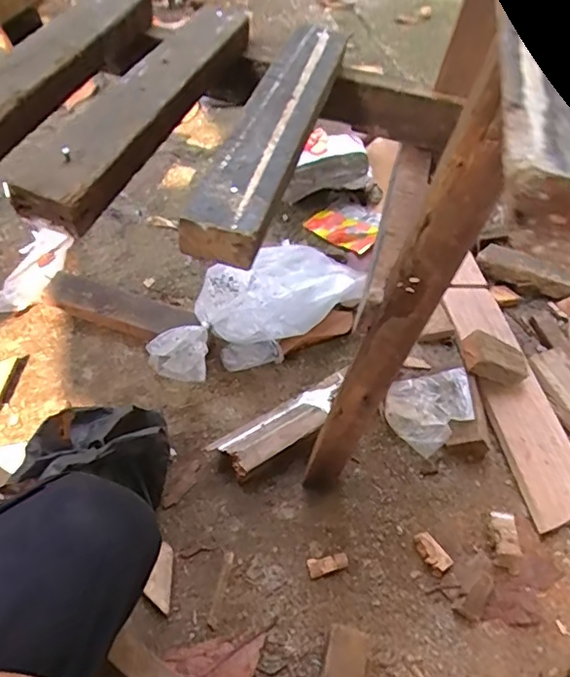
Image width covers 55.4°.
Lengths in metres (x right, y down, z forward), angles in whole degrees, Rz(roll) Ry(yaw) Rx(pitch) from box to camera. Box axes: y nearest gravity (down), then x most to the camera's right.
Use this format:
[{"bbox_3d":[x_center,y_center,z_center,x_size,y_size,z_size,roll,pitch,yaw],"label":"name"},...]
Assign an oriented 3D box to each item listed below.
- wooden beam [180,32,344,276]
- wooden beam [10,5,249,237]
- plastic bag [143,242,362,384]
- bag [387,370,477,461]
[{"bbox_3d":[-0.006,-0.195,0.492,0.066,0.035,0.351,16,52,5],"label":"wooden beam"},{"bbox_3d":[-0.123,-0.229,0.510,0.065,0.045,0.376,18,52,6],"label":"wooden beam"},{"bbox_3d":[-0.042,-0.050,0.835,0.166,0.108,0.343,39,57,22],"label":"plastic bag"},{"bbox_3d":[0.219,0.096,0.822,0.138,0.045,0.117,-33,63,-28],"label":"bag"}]

